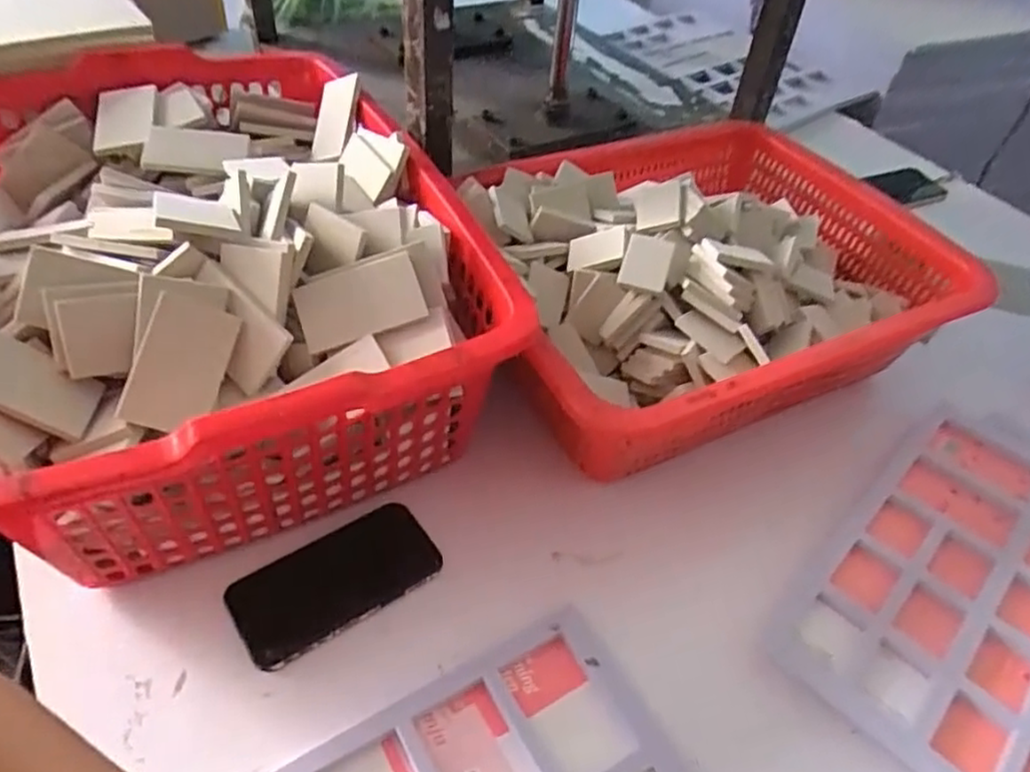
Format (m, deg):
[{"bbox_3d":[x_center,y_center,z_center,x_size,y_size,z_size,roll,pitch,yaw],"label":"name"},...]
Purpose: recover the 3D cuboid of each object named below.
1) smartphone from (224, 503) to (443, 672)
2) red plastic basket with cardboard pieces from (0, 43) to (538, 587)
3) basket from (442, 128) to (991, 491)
[{"bbox_3d":[-0.131,0.142,0.521,0.143,0.007,0.071,-27,64,-22],"label":"smartphone"},{"bbox_3d":[-0.263,-0.103,0.626,0.381,0.184,0.541,-16,49,-21],"label":"red plastic basket with cardboard pieces"},{"bbox_3d":[0.175,-0.110,0.700,0.463,0.149,0.367,-18,49,-19],"label":"basket"}]

